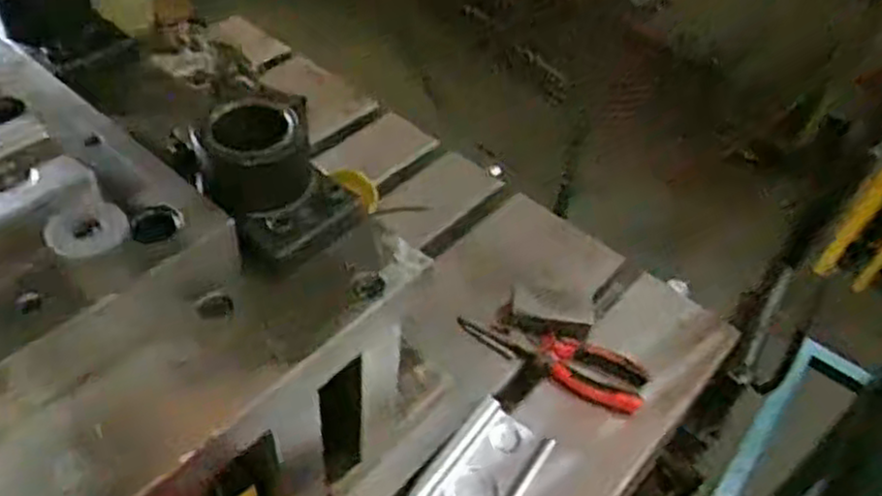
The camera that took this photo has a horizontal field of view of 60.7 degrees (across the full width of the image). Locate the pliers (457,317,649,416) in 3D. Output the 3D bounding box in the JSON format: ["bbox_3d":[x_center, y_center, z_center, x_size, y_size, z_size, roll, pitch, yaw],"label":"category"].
[{"bbox_3d":[0.112,0.111,0.767,0.193,0.015,0.055,18,48,11],"label":"pliers"}]

